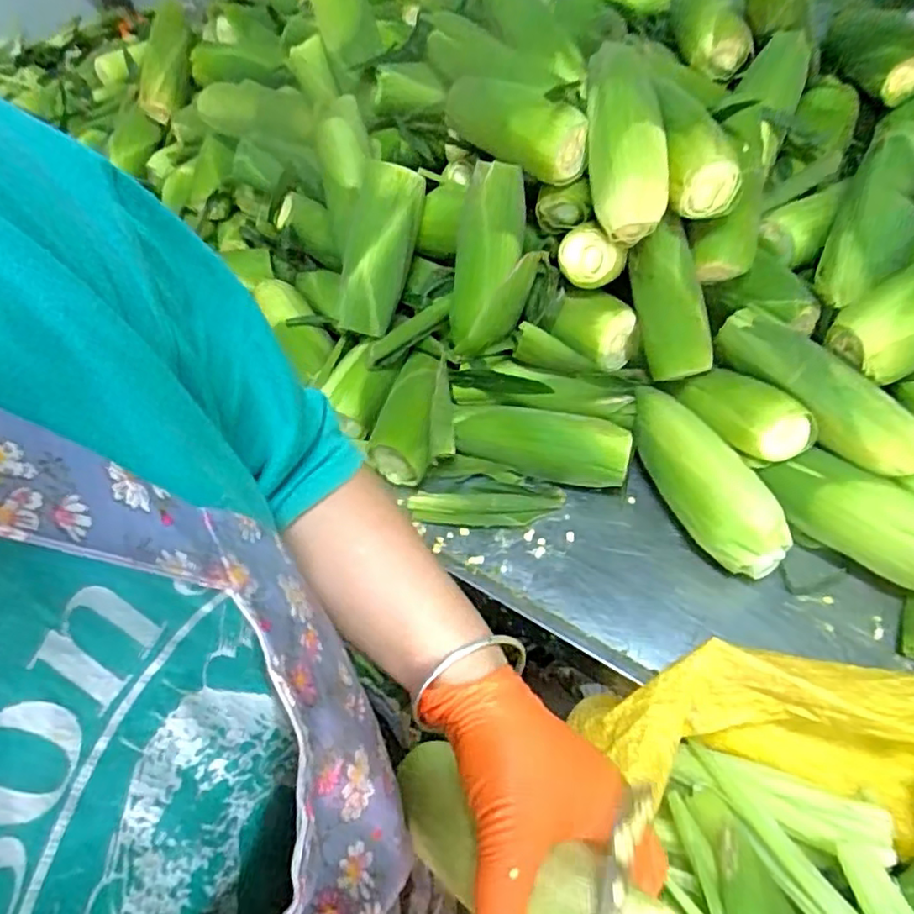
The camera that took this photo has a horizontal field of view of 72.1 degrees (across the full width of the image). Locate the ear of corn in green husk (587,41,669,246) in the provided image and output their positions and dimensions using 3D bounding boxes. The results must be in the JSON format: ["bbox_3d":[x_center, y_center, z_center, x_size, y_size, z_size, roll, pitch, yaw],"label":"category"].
[{"bbox_3d":[0.161,-0.327,0.615,0.067,0.049,0.248,-2,72,4],"label":"ear of corn in green husk"}]

